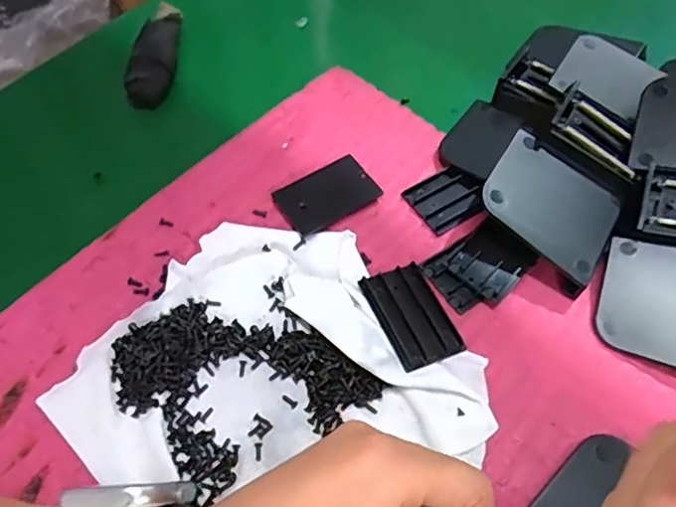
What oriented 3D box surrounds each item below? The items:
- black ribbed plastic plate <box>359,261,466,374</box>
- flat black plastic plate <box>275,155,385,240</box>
[{"bbox_3d":[0.038,0.031,0.305,0.034,0.006,0.055,-22,62,-11],"label":"black ribbed plastic plate"},{"bbox_3d":[-0.006,-0.035,0.346,0.054,0.004,0.037,-31,64,-16],"label":"flat black plastic plate"}]

